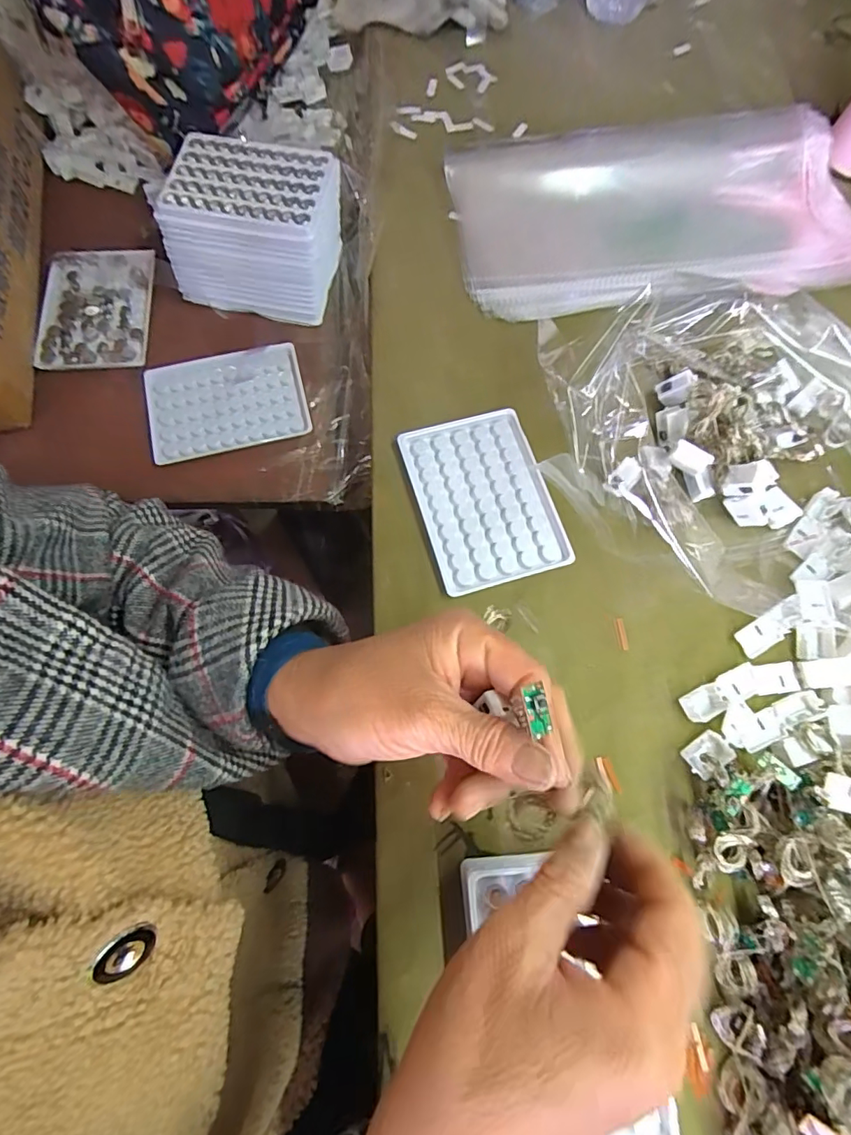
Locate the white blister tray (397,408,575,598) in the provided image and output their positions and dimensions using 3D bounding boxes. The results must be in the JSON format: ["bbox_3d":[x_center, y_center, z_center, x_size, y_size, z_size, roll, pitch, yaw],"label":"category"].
[{"bbox_3d":[0.042,-0.051,0.371,0.093,0.009,0.128,-15,72,-5],"label":"white blister tray"}]

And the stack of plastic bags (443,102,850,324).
[{"bbox_3d":[0.202,-0.316,0.447,0.349,0.027,0.187,-7,72,-3],"label":"stack of plastic bags"}]

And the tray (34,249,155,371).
[{"bbox_3d":[-0.296,-0.233,0.460,0.093,0.013,0.124,-2,73,-3],"label":"tray"}]

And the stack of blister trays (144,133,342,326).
[{"bbox_3d":[-0.144,-0.287,0.439,0.133,0.085,0.095,10,73,1],"label":"stack of blister trays"}]

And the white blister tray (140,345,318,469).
[{"bbox_3d":[-0.170,-0.141,0.437,0.130,0.014,0.090,-14,74,-6],"label":"white blister tray"}]

